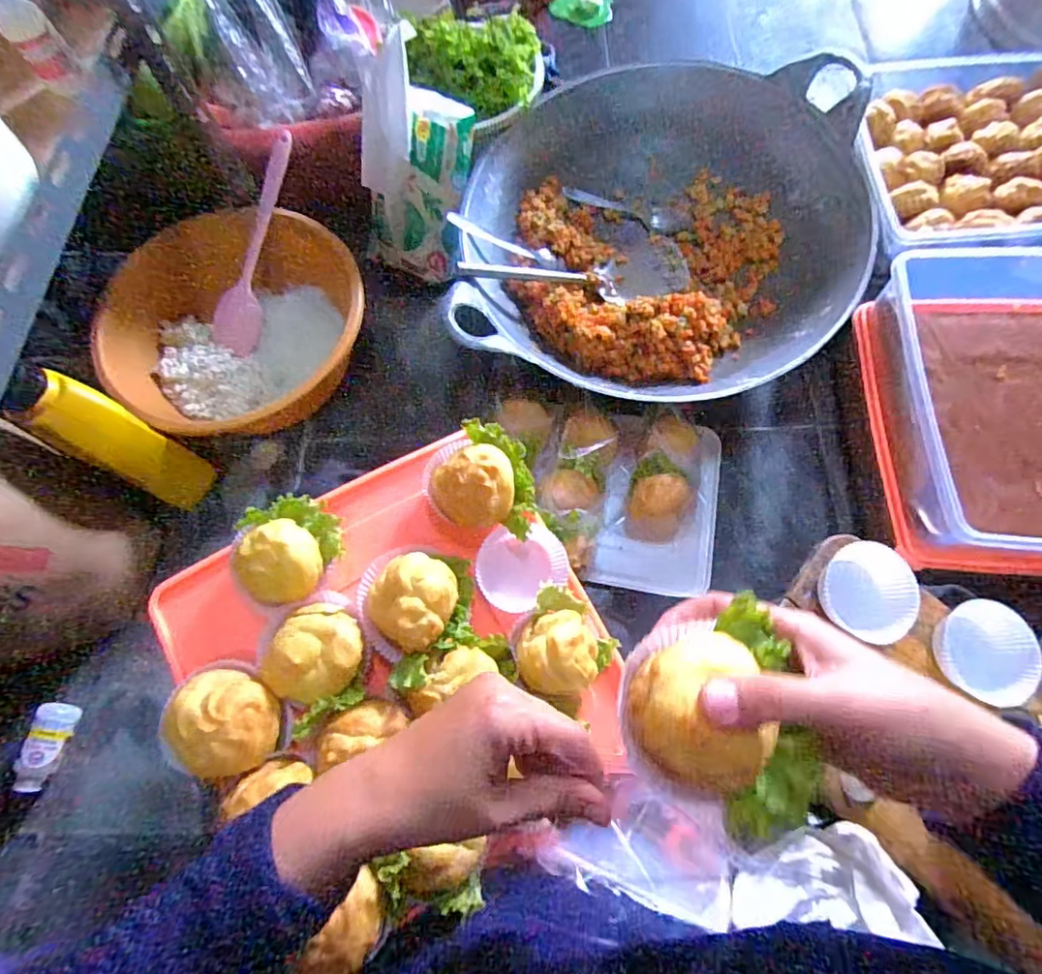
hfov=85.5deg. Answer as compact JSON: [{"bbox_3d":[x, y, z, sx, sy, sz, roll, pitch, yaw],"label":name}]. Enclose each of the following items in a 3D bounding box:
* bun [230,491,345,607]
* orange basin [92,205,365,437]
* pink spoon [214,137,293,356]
[{"bbox_3d":[-0.175,0.043,0.413,0.071,0.043,0.081,31,74,13],"label":"bun"},{"bbox_3d":[-0.337,-0.193,0.665,0.267,0.134,0.273,-1,69,2],"label":"orange basin"},{"bbox_3d":[-0.313,-0.286,0.668,0.054,0.031,0.254,19,97,9],"label":"pink spoon"}]

